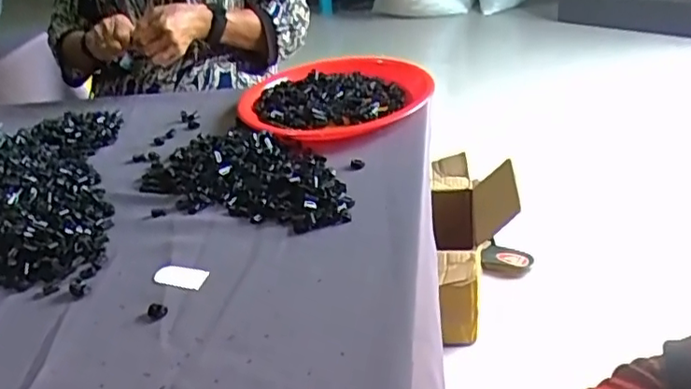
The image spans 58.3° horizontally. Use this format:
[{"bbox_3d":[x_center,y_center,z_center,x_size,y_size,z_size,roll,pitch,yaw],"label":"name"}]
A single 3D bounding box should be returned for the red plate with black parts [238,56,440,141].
[{"bbox_3d":[-0.015,-0.138,0.854,0.259,0.033,0.235,-10,31,-4],"label":"red plate with black parts"}]

